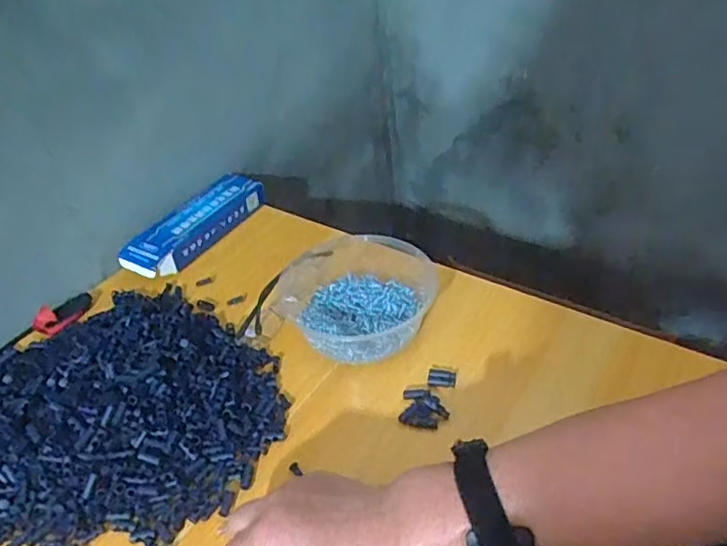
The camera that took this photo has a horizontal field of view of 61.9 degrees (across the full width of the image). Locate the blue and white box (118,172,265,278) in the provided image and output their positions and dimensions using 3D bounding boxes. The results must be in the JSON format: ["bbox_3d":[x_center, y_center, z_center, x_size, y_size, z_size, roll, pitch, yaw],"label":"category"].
[{"bbox_3d":[-0.190,-0.055,0.684,0.060,0.034,0.174,23,48,28],"label":"blue and white box"}]

